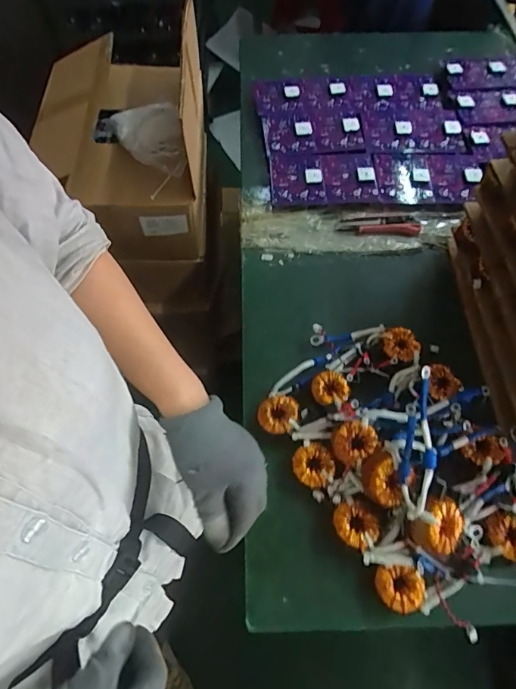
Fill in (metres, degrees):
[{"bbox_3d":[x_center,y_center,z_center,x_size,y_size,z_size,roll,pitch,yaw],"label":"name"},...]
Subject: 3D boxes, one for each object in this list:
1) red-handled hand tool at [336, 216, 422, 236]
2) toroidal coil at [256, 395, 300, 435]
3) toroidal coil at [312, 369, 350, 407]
[{"bbox_3d":[0.225,-0.221,0.803,0.147,0.011,0.037,2,62,2],"label":"red-handled hand tool"},{"bbox_3d":[0.027,0.096,0.615,0.055,0.022,0.055,0,62,1],"label":"toroidal coil"},{"bbox_3d":[0.104,0.062,0.637,0.055,0.017,0.052,0,62,1],"label":"toroidal coil"}]

